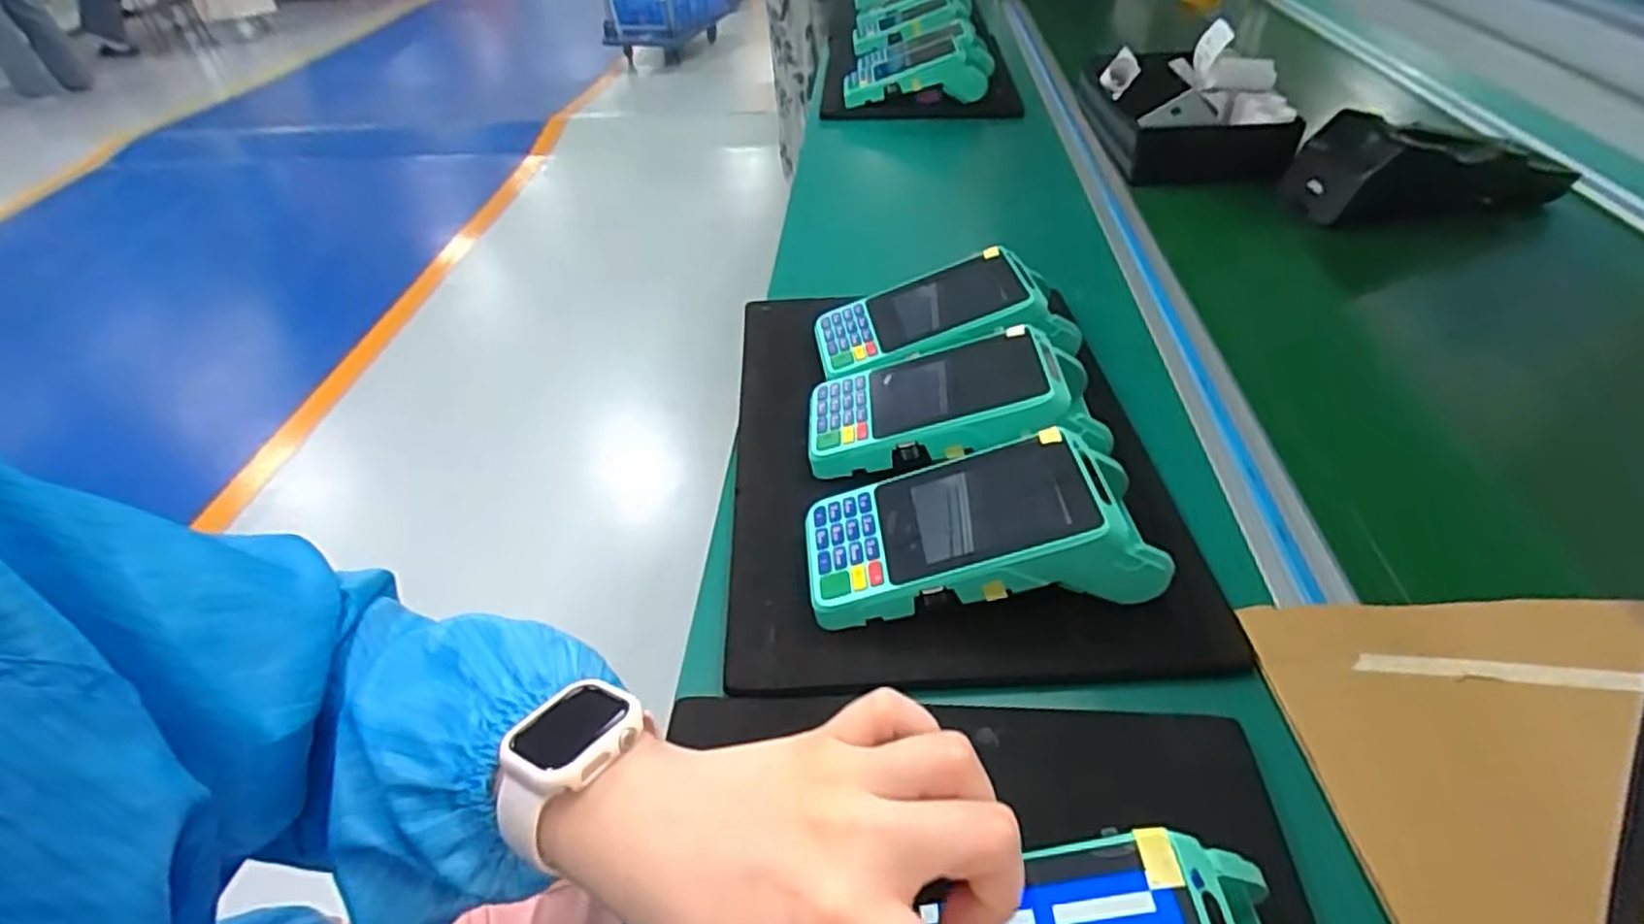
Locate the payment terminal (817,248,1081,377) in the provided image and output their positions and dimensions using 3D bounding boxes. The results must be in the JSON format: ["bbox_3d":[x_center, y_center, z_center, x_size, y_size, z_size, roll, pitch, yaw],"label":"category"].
[{"bbox_3d":[0.081,-0.092,0.532,0.171,0.046,0.098,-17,41,9],"label":"payment terminal"}]

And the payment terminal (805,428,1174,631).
[{"bbox_3d":[0.078,0.034,0.387,0.169,0.062,0.075,-4,42,-2],"label":"payment terminal"}]

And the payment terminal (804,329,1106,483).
[{"bbox_3d":[0.078,-0.032,0.457,0.170,0.060,0.085,-1,42,1],"label":"payment terminal"}]

